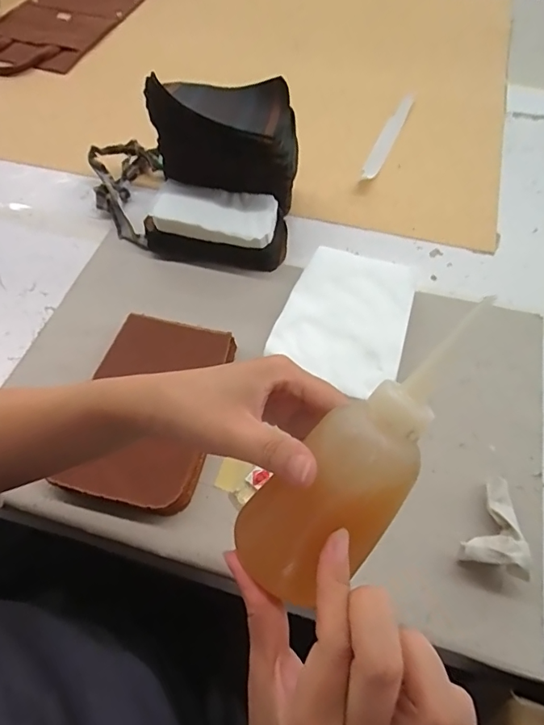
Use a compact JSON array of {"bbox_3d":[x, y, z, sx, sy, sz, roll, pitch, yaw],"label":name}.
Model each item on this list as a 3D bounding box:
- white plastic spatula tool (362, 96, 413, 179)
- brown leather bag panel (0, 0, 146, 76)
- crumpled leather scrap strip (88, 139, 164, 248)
[{"bbox_3d":[0.182,-0.354,0.725,0.025,0.004,0.213,21,63,13],"label":"white plastic spatula tool"},{"bbox_3d":[-0.397,-0.757,0.968,0.239,0.016,0.539,18,62,11],"label":"brown leather bag panel"},{"bbox_3d":[-0.201,-0.236,0.650,0.098,0.034,0.184,-11,61,-5],"label":"crumpled leather scrap strip"}]

